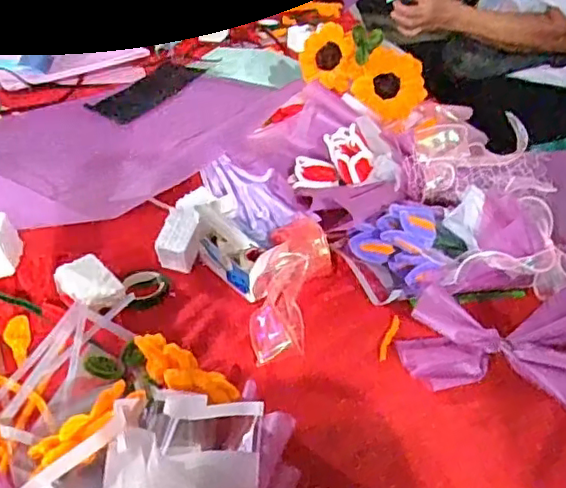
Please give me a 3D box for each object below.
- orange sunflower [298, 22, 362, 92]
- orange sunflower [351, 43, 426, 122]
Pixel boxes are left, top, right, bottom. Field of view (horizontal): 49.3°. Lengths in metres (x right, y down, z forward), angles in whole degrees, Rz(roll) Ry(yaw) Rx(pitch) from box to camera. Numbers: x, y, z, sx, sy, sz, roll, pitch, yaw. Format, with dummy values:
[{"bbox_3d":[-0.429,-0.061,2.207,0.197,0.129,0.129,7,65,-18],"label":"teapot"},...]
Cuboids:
[{"bbox_3d":[0.072,-0.283,0.947,0.018,0.089,0.125,13,34,-46],"label":"orange sunflower"},{"bbox_3d":[0.162,-0.239,0.921,0.114,0.100,0.023,-11,39,-20],"label":"orange sunflower"}]

